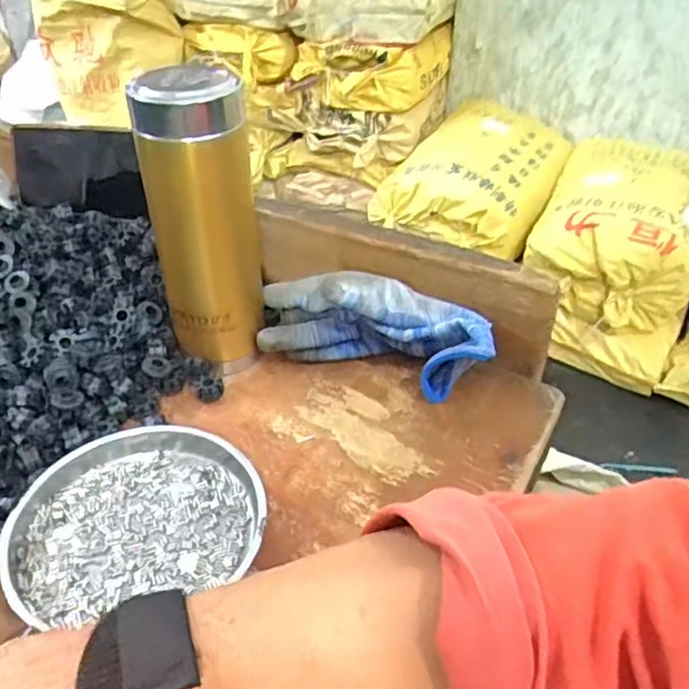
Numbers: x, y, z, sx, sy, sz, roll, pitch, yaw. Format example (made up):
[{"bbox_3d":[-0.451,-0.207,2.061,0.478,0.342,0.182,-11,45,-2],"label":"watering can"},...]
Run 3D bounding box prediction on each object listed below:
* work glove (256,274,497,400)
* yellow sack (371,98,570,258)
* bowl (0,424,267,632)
[{"bbox_3d":[0.019,-0.011,0.437,0.156,0.066,0.051,13,42,14],"label":"work glove"},{"bbox_3d":[0.353,-0.460,1.706,0.406,0.225,0.522,18,43,20],"label":"yellow sack"},{"bbox_3d":[-0.113,0.087,0.356,0.128,0.021,0.113,-9,41,-11],"label":"bowl"}]

